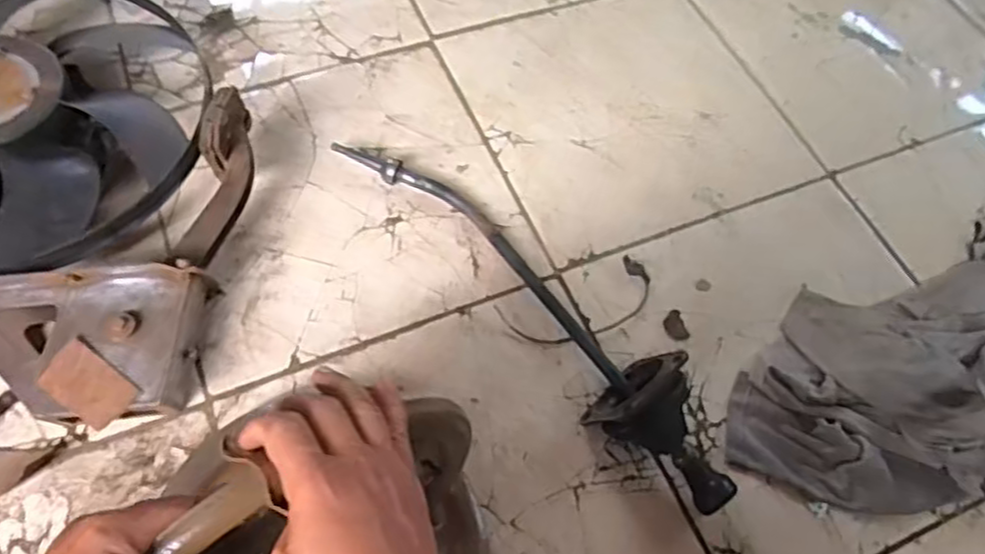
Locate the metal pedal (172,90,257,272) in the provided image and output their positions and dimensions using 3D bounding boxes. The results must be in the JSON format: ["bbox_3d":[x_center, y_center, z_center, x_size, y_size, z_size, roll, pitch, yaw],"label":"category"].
[{"bbox_3d":[-0.298,-0.107,0.761,0.056,0.053,0.203,6,76,-1],"label":"metal pedal"}]

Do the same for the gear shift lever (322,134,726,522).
[{"bbox_3d":[0.035,0.009,0.767,0.104,0.093,0.596,-40,73,-20],"label":"gear shift lever"}]

